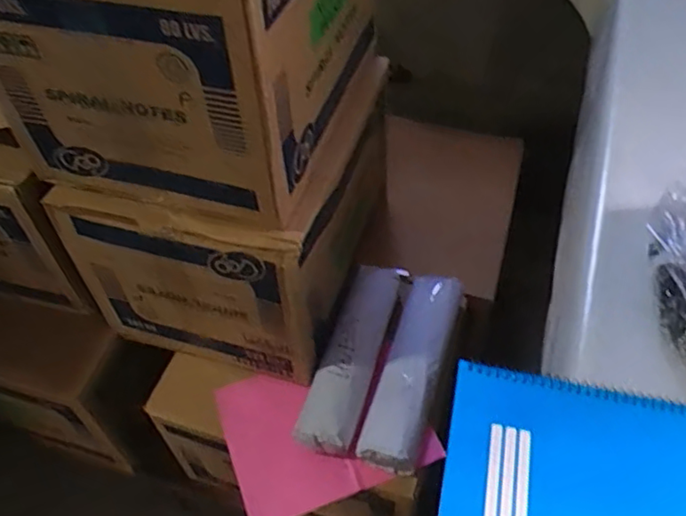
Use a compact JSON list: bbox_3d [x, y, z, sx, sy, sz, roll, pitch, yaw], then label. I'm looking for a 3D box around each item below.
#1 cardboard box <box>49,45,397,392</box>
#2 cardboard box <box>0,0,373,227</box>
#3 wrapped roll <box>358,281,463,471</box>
[{"bbox_3d":[-0.150,-0.078,0.951,0.351,0.281,0.370,13,52,12],"label":"cardboard box"},{"bbox_3d":[-0.179,-0.300,0.764,0.347,0.292,0.373,13,52,13],"label":"cardboard box"},{"bbox_3d":[0.100,0.154,0.900,0.081,0.058,0.286,14,52,13],"label":"wrapped roll"}]

